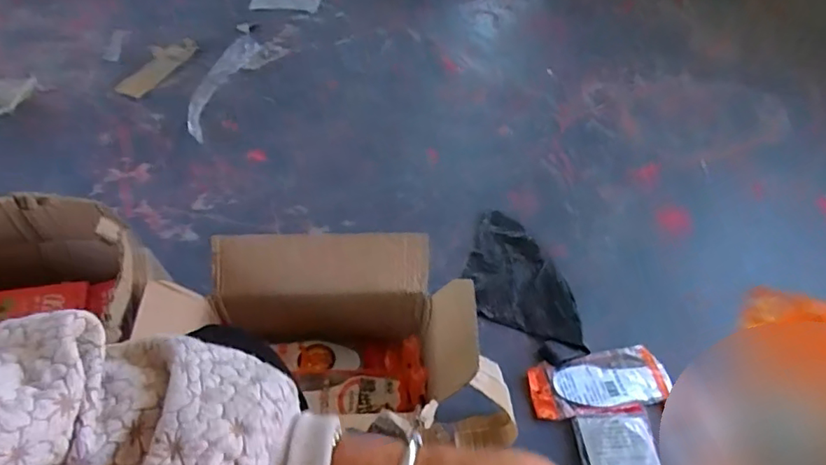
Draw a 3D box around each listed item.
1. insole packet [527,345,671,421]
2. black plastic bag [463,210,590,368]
[{"bbox_3d":[0.288,0.229,0.832,0.221,0.019,0.090,-10,50,-9],"label":"insole packet"},{"bbox_3d":[0.172,0.092,0.944,0.163,0.036,0.322,-15,51,-13],"label":"black plastic bag"}]

